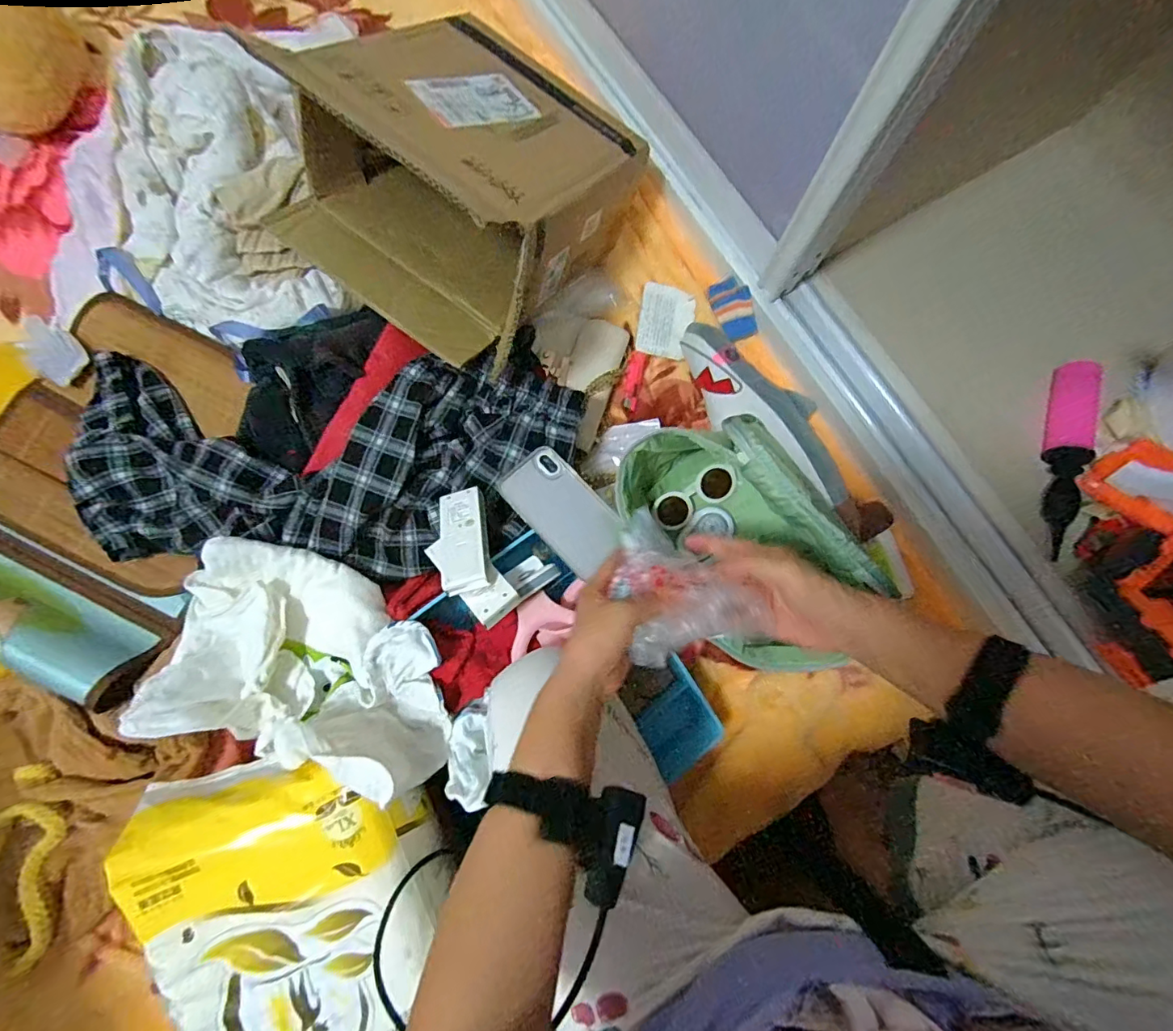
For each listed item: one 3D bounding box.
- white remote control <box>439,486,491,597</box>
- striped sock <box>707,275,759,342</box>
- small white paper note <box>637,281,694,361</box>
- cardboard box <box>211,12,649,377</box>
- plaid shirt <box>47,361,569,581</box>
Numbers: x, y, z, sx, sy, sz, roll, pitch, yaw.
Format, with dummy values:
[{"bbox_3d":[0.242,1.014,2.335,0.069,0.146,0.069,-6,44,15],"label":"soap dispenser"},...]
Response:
[{"bbox_3d":[-0.128,0.022,0.537,0.048,0.019,0.122,-11,56,-4],"label":"white remote control"},{"bbox_3d":[0.203,-0.285,0.714,0.011,0.055,0.083,-31,101,-47],"label":"striped sock"},{"bbox_3d":[0.112,-0.273,0.723,0.073,0.005,0.108,9,79,2],"label":"small white paper note"},{"bbox_3d":[-0.138,-0.388,0.612,0.298,0.178,0.353,37,57,0],"label":"cardboard box"},{"bbox_3d":[-0.298,-0.071,0.591,0.572,0.066,0.225,3,77,-1],"label":"plaid shirt"}]

